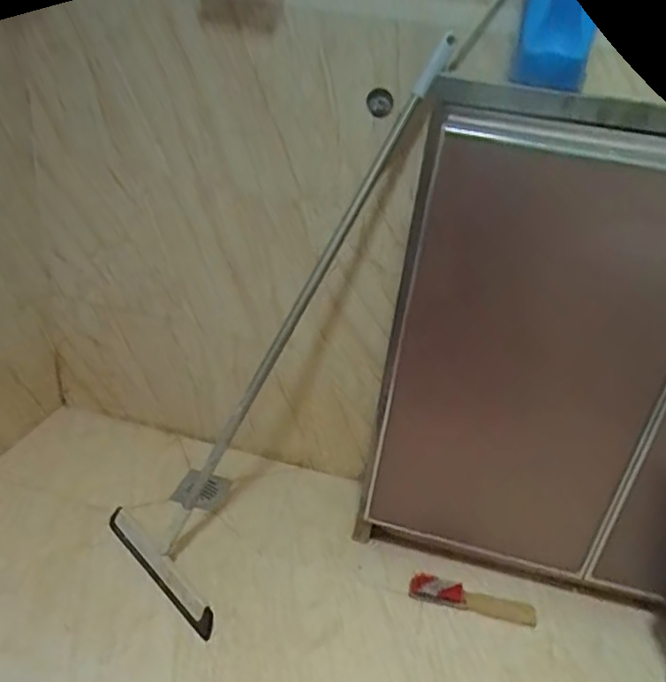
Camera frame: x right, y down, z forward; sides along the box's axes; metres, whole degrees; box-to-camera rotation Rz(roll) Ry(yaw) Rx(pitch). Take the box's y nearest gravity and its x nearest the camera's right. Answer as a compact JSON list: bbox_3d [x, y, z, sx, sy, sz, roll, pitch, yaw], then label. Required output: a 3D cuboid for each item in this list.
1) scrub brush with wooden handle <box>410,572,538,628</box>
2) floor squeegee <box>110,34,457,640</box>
[{"bbox_3d":[0.240,0.443,1.025,0.211,0.025,0.047,12,29,12],"label":"scrub brush with wooden handle"},{"bbox_3d":[-0.061,-0.014,0.947,0.070,0.995,0.280,23,11,-43],"label":"floor squeegee"}]

